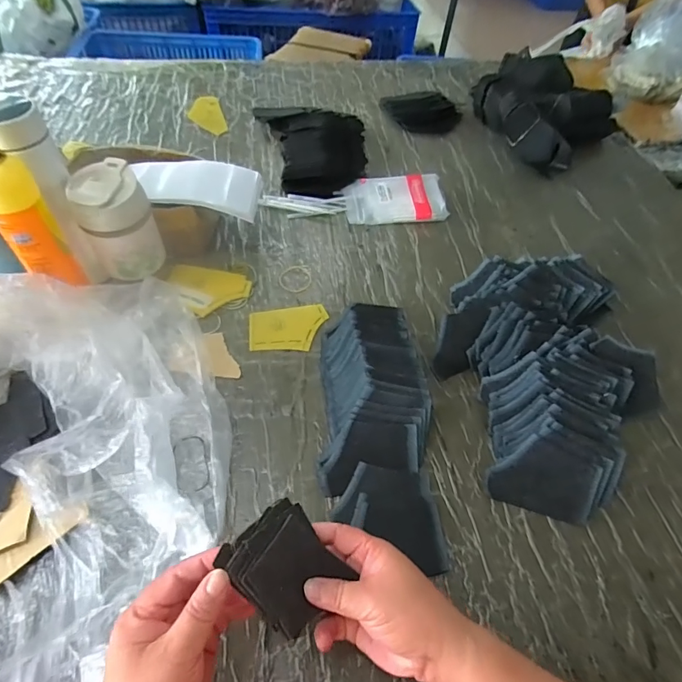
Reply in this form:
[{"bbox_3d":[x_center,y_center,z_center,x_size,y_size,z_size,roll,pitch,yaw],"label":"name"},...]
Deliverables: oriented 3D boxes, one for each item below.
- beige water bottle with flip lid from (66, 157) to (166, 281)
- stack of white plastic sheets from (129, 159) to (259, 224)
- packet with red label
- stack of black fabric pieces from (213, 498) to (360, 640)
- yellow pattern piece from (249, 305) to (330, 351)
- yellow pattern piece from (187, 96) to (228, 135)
[{"bbox_3d":[-0.275,-0.136,0.539,0.082,0.149,0.076,-23,59,-20],"label":"beige water bottle with flip lid"},{"bbox_3d":[-0.199,-0.218,0.599,0.167,0.038,0.106,-3,55,-6],"label":"stack of white plastic sheets"},{"bbox_3d":[0.091,-0.243,0.726,0.166,0.024,0.100,-2,54,-6],"label":"packet with red label"},{"bbox_3d":[-0.040,0.169,0.320,0.084,0.014,0.070,57,42,-8],"label":"stack of black fabric pieces"},{"bbox_3d":[-0.070,-0.017,0.574,0.103,0.005,0.069,-5,55,-8],"label":"yellow pattern piece"},{"bbox_3d":[-0.275,-0.463,0.876,0.067,0.004,0.138,-14,60,-13],"label":"yellow pattern piece"}]

